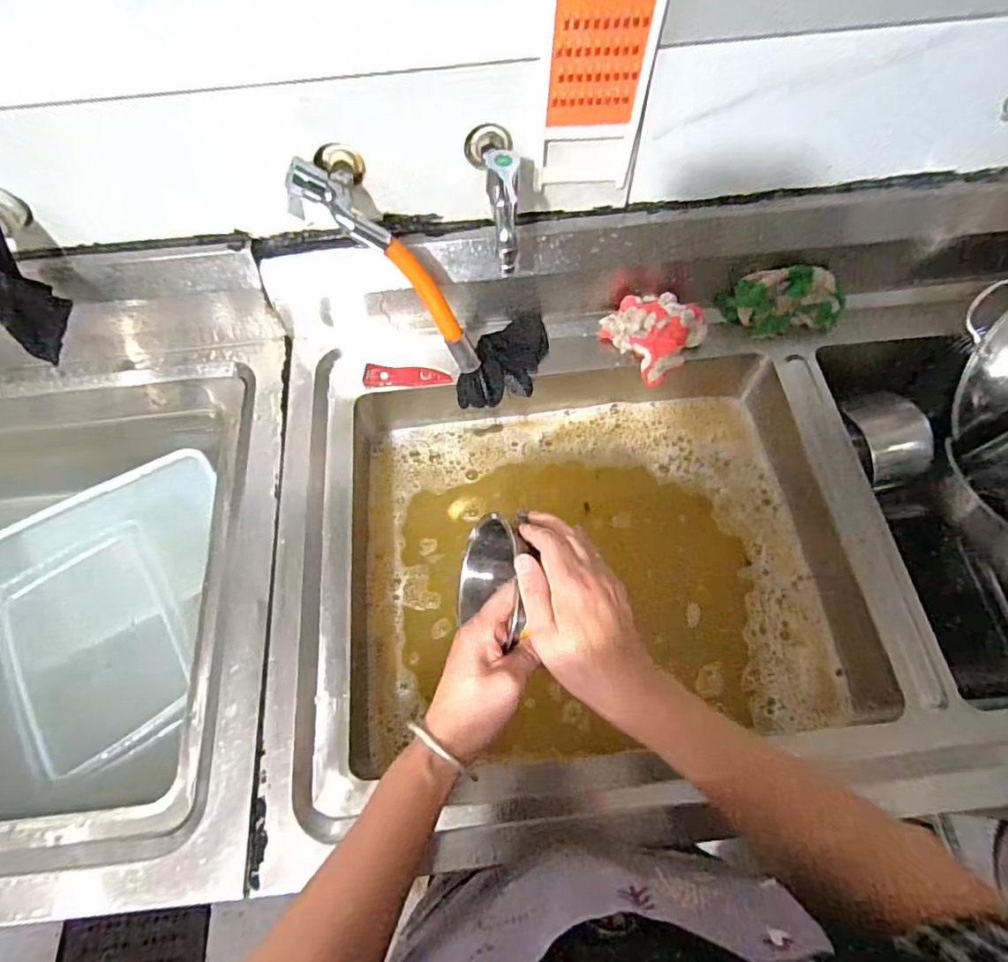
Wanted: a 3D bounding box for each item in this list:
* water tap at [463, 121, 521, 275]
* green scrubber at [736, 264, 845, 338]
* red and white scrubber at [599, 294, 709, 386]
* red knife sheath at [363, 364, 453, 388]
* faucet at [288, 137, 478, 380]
[{"bbox_3d":[-0.009,-0.272,0.515,0.044,0.084,0.137,-6,63,-1],"label":"water tap"},{"bbox_3d":[0.341,-0.215,0.667,0.134,0.063,0.054,-8,64,-2],"label":"green scrubber"},{"bbox_3d":[0.181,-0.184,0.671,0.096,0.071,0.097,-35,67,-14],"label":"red and white scrubber"},{"bbox_3d":[-0.116,-0.126,0.676,0.102,0.013,0.026,-1,63,1],"label":"red knife sheath"},{"bbox_3d":[-0.106,-0.212,0.563,0.253,0.054,0.107,47,67,-25],"label":"faucet"}]

